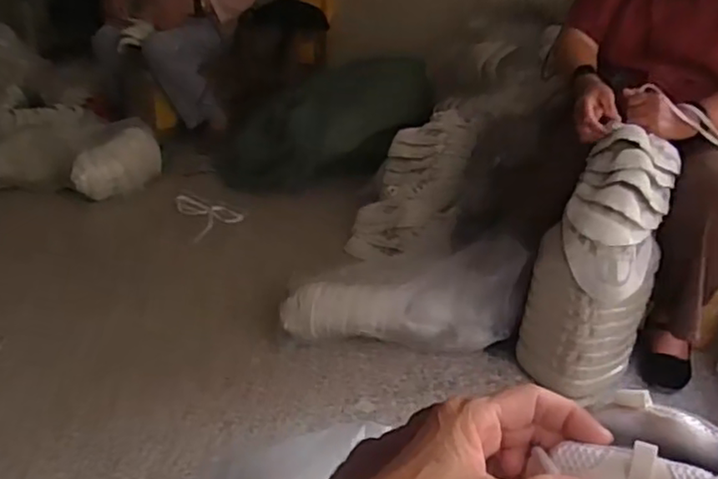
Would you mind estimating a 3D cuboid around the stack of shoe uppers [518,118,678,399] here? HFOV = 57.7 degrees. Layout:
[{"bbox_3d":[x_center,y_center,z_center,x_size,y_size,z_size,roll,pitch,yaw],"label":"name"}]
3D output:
[{"bbox_3d":[0.419,0.052,1.174,0.208,0.461,0.201,15,29,22],"label":"stack of shoe uppers"}]

